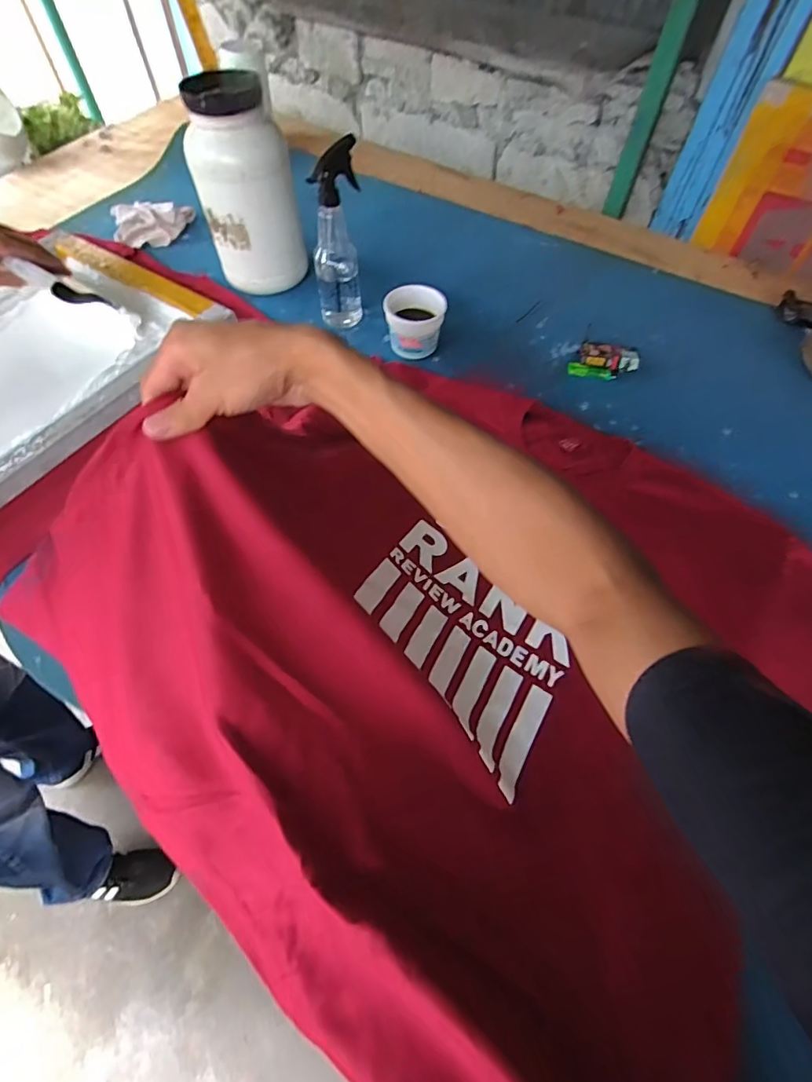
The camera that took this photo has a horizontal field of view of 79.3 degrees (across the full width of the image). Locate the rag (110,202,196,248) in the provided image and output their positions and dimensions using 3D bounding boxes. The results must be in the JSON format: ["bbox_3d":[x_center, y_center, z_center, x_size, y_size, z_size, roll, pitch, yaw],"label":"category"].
[{"bbox_3d":[-0.520,-0.637,0.980,0.173,0.035,0.106,4,57,2],"label":"rag"}]

